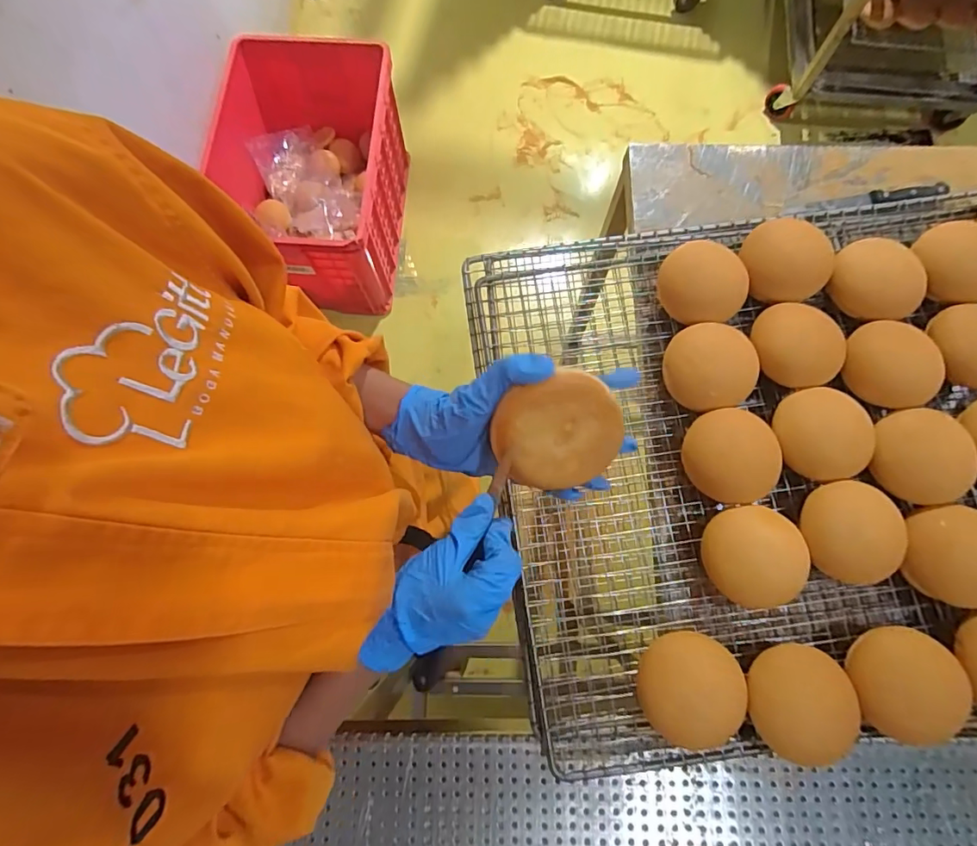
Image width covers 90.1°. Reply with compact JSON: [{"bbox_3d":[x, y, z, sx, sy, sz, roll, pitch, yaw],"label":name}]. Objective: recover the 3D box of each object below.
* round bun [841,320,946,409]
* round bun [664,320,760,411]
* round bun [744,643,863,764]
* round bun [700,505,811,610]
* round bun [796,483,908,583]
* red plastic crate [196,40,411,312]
[{"bbox_3d":[0.432,-0.064,0.522,0.073,0.045,0.094,-1,79,0],"label":"round bun"},{"bbox_3d":[0.242,-0.061,0.538,0.090,0.054,0.091,0,79,0],"label":"round bun"},{"bbox_3d":[0.292,0.263,0.466,0.080,0.062,0.094,4,76,3],"label":"round bun"},{"bbox_3d":[0.263,0.133,0.493,0.092,0.057,0.093,0,76,1],"label":"round bun"},{"bbox_3d":[0.369,0.113,0.504,0.084,0.053,0.100,-15,76,-2],"label":"round bun"},{"bbox_3d":[-0.508,-0.687,1.408,0.457,0.354,0.602,3,76,2],"label":"red plastic crate"}]

